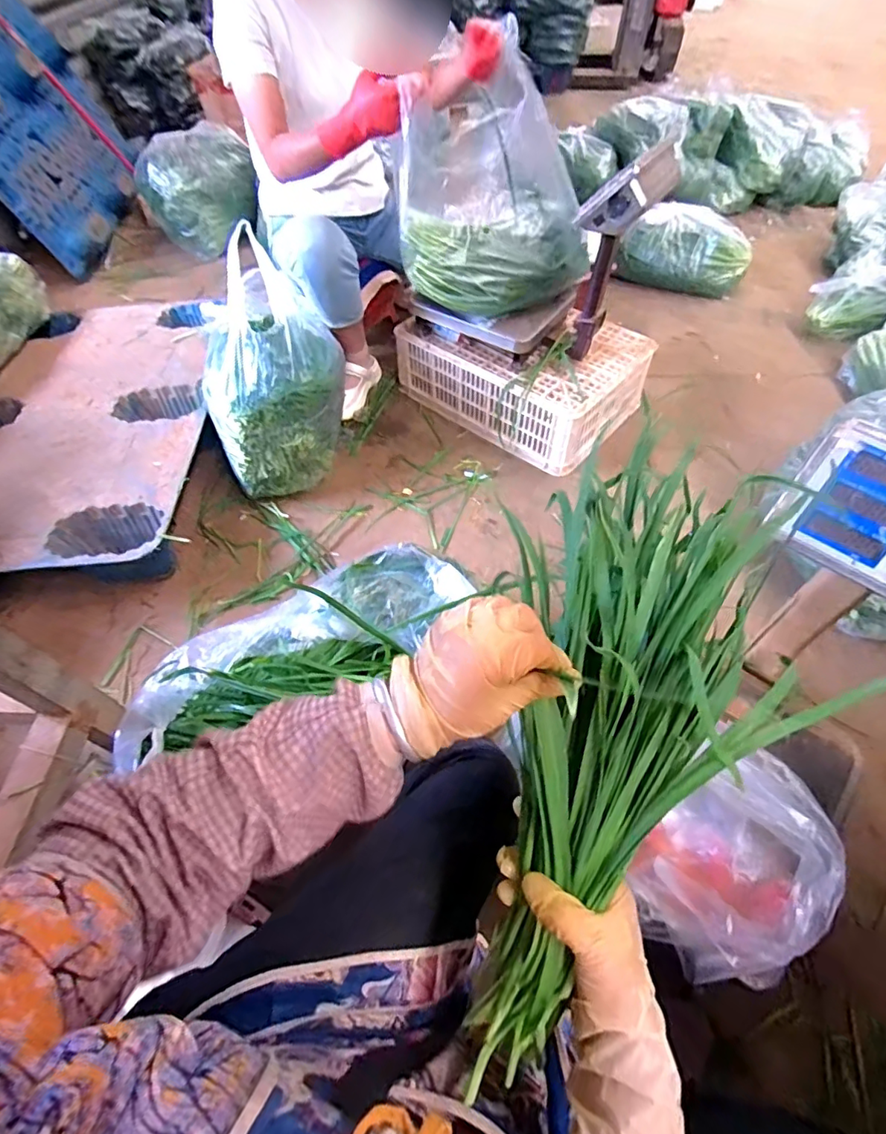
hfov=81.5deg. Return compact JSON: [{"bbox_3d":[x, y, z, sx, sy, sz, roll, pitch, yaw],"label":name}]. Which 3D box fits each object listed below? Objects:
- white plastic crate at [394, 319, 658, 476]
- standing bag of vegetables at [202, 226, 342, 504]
[{"bbox_3d":[0.205,-0.522,1.358,0.546,0.186,0.398,37,64,25],"label":"white plastic crate"},{"bbox_3d":[-0.370,-0.407,1.131,0.305,0.421,0.244,-14,55,-8],"label":"standing bag of vegetables"}]

